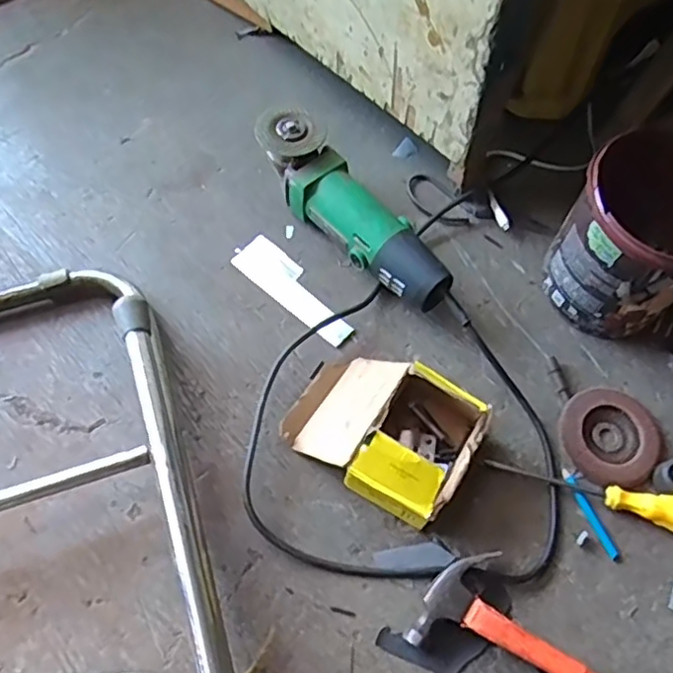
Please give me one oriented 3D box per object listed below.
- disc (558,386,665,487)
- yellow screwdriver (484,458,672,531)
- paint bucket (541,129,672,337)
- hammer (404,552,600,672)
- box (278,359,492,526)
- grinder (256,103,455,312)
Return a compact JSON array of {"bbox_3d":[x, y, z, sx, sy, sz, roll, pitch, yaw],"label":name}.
[{"bbox_3d":[0.263,0.094,0.606,0.093,0.016,0.094,1,63,-2],"label":"disc"},{"bbox_3d":[0.248,0.143,0.573,0.216,0.025,0.030,15,64,5],"label":"yellow screwdriver"},{"bbox_3d":[0.289,-0.092,0.620,0.138,0.161,0.131,1,63,-2],"label":"paint bucket"},{"bbox_3d":[0.195,0.262,0.511,0.262,0.025,0.082,24,65,10],"label":"hammer"},{"bbox_3d":[0.042,0.074,0.566,0.158,0.085,0.115,31,66,13],"label":"box"},{"bbox_3d":[0.016,-0.125,0.665,0.066,0.086,0.260,-37,70,-18],"label":"grinder"}]

